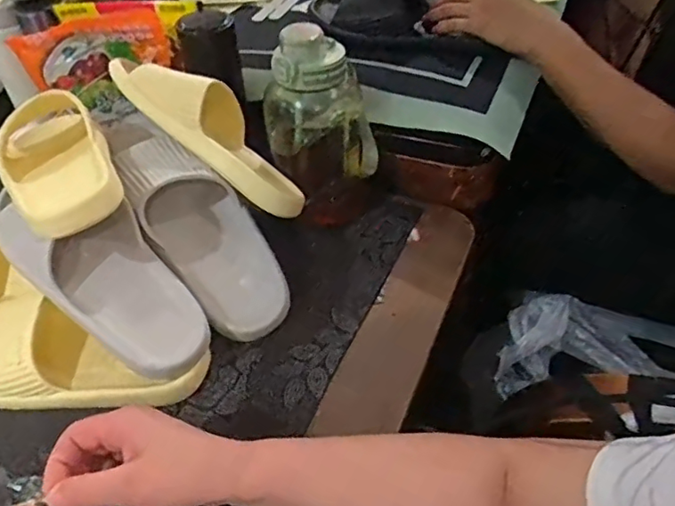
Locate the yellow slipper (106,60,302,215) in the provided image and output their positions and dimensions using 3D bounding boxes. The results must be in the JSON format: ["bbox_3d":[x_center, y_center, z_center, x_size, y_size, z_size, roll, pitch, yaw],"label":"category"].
[{"bbox_3d":[-0.129,-0.131,0.596,0.248,0.072,0.080,42,58,2],"label":"yellow slipper"}]

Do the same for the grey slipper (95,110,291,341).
[{"bbox_3d":[-0.154,-0.049,0.576,0.098,0.071,0.264,-33,80,-24],"label":"grey slipper"}]

